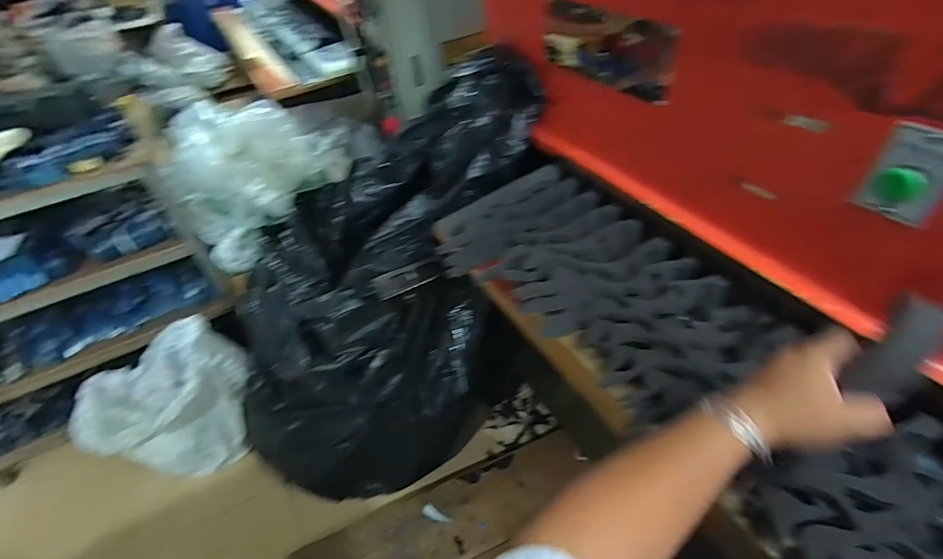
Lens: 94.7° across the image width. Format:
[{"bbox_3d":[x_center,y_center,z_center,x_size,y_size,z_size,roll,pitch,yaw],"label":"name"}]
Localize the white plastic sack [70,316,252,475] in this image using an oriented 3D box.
[{"bbox_3d":[-1.030,0.422,1.475,0.496,0.545,0.329,3,50,3],"label":"white plastic sack"}]

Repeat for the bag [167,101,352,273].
[{"bbox_3d":[-0.709,-0.365,1.519,0.563,0.383,0.491,-12,51,-10],"label":"bag"}]

